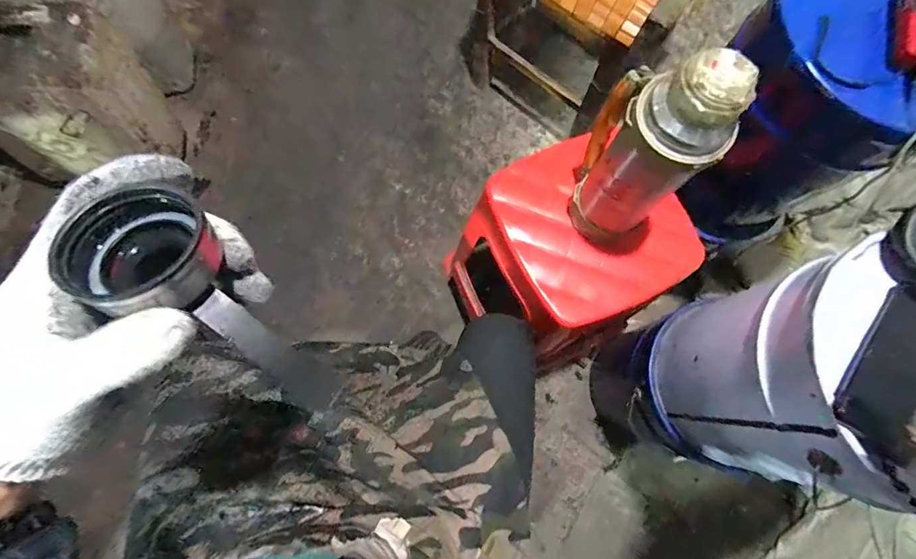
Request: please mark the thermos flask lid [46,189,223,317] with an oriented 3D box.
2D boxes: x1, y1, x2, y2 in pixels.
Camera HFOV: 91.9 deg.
[{"bbox_3d":[-0.142,-0.012,0.202,0.059,0.034,0.055,22,74,7],"label":"thermos flask lid"}]

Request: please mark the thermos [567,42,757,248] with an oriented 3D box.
[{"bbox_3d":[0.230,-0.155,0.564,0.131,0.318,0.107,28,75,8],"label":"thermos"}]

